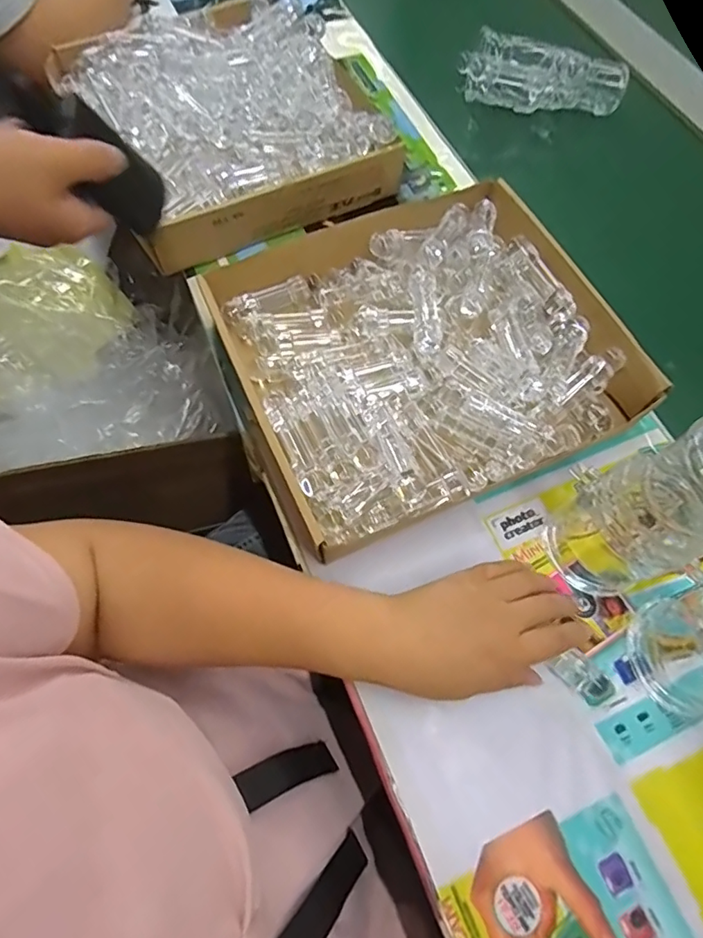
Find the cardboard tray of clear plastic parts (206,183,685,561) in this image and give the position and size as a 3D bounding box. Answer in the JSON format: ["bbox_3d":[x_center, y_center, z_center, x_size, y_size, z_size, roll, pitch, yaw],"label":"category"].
[{"bbox_3d":[0.061,-0.105,0.457,0.313,0.047,0.282,-22,68,-11],"label":"cardboard tray of clear plastic parts"}]

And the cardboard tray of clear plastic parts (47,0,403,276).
[{"bbox_3d":[-0.133,-0.369,0.559,0.280,0.070,0.292,-24,69,-12],"label":"cardboard tray of clear plastic parts"}]

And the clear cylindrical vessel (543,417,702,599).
[{"bbox_3d":[0.190,0.029,0.330,0.061,0.178,0.069,-18,68,-9],"label":"clear cylindrical vessel"}]

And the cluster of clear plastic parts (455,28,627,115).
[{"bbox_3d":[0.230,-0.467,0.625,0.186,0.065,0.075,-2,66,-2],"label":"cluster of clear plastic parts"}]

